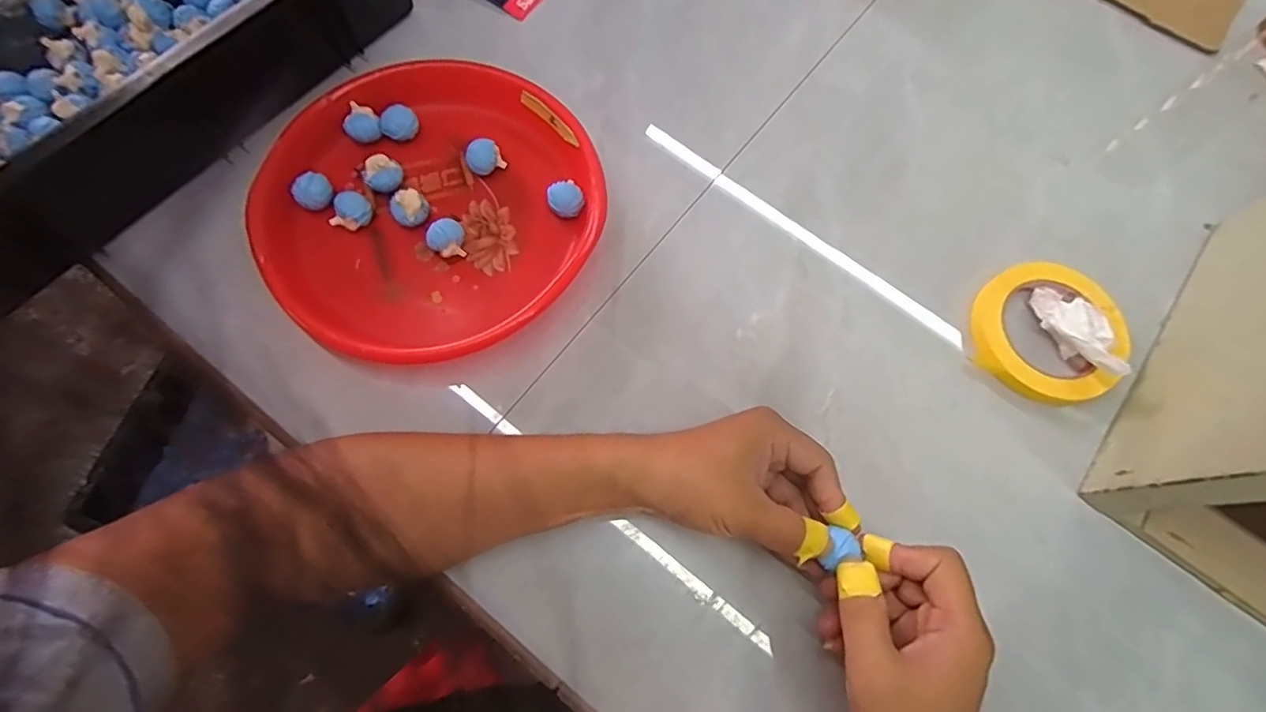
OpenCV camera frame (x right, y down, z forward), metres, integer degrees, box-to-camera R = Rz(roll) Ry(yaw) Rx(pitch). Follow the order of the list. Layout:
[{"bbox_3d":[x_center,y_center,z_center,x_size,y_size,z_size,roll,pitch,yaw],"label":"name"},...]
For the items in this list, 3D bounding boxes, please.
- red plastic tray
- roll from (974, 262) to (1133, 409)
[{"bbox_3d":[-0.154,-0.115,0.454,0.243,0.051,0.245,43,76,13],"label":"red plastic tray"},{"bbox_3d":[0.316,-0.018,0.443,0.104,0.019,0.110,0,71,0],"label":"roll"}]

